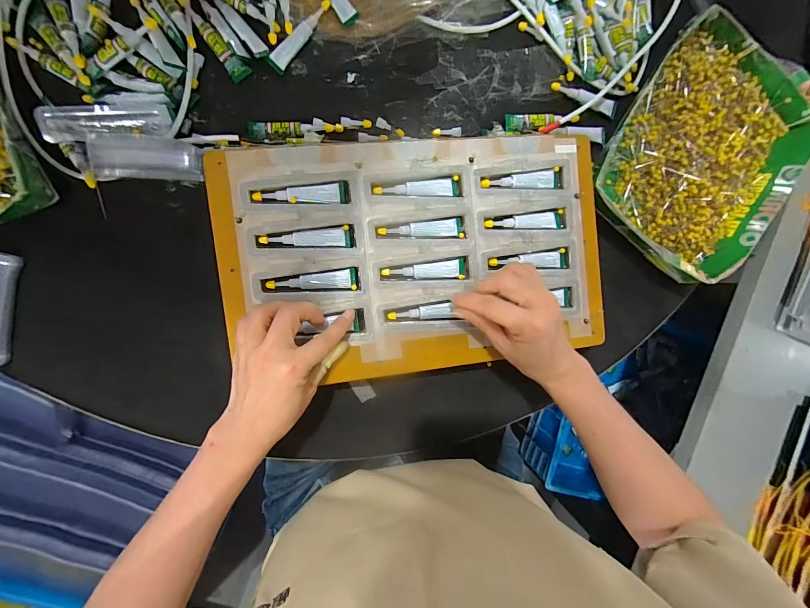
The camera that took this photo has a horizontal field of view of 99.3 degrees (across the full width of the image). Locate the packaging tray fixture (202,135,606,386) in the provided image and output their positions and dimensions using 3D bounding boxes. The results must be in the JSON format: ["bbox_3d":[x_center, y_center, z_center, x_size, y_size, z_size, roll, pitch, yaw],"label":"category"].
[{"bbox_3d":[0.019,-0.046,0.341,0.371,0.013,0.223,-7,95,-7],"label":"packaging tray fixture"}]

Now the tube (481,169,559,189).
[{"bbox_3d":[0.120,-0.129,0.357,0.084,0.007,0.017,-3,93,-8],"label":"tube"}]

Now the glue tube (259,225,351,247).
[{"bbox_3d":[-0.093,-0.063,0.324,0.082,0.005,0.018,-2,93,-8],"label":"glue tube"}]

